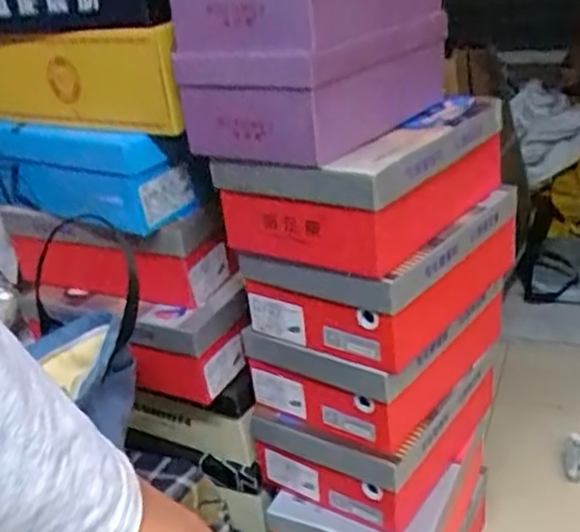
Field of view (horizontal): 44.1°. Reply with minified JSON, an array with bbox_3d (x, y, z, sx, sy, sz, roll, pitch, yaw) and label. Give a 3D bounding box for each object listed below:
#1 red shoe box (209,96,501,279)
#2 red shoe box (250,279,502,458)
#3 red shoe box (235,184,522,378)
[{"bbox_3d":[0.088,-0.105,0.807,0.227,0.114,0.246,16,33,38],"label":"red shoe box"},{"bbox_3d":[0.110,0.095,0.915,0.211,0.106,0.266,15,33,37],"label":"red shoe box"},{"bbox_3d":[0.110,-0.007,0.854,0.206,0.125,0.253,19,35,41],"label":"red shoe box"}]

